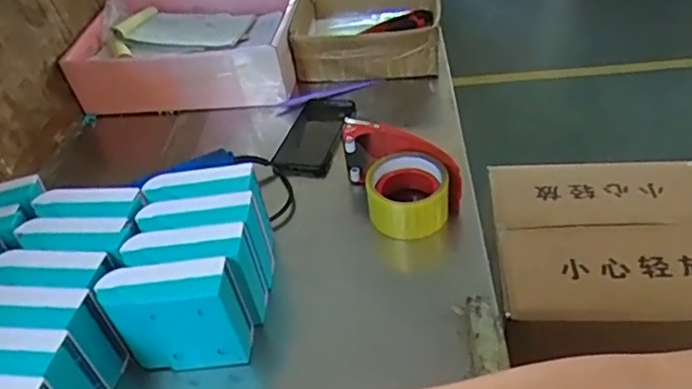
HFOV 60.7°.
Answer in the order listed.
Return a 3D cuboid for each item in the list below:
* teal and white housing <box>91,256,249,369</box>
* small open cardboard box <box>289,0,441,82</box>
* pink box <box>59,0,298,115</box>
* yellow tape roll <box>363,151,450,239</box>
[{"bbox_3d":[-0.157,0.110,0.551,0.123,0.096,0.057,-3,41,6],"label":"teal and white housing"},{"bbox_3d":[0.039,-0.272,0.965,0.225,0.080,0.200,1,41,10],"label":"small open cardboard box"},{"bbox_3d":[-0.249,-0.252,0.982,0.348,0.100,0.248,-2,41,7],"label":"pink box"},{"bbox_3d":[0.070,0.000,0.669,0.090,0.058,0.096,0,41,9],"label":"yellow tape roll"}]

